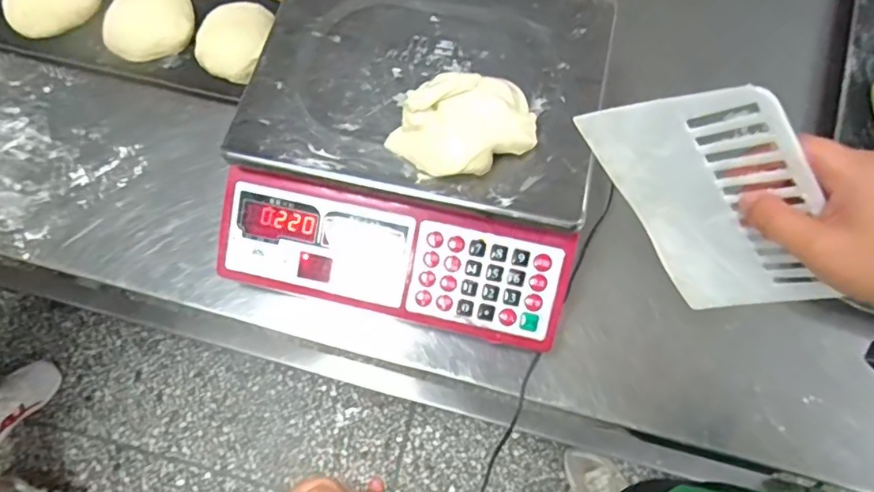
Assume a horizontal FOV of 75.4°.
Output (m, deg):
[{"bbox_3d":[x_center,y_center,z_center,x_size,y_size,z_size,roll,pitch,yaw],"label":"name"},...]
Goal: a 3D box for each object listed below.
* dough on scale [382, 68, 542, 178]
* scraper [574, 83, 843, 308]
[{"bbox_3d":[0.020,-0.094,0.435,0.108,0.036,0.079,8,70,5],"label":"dough on scale"},{"bbox_3d":[0.171,-0.022,0.345,0.004,0.114,0.163,-48,112,-26],"label":"scraper"}]

